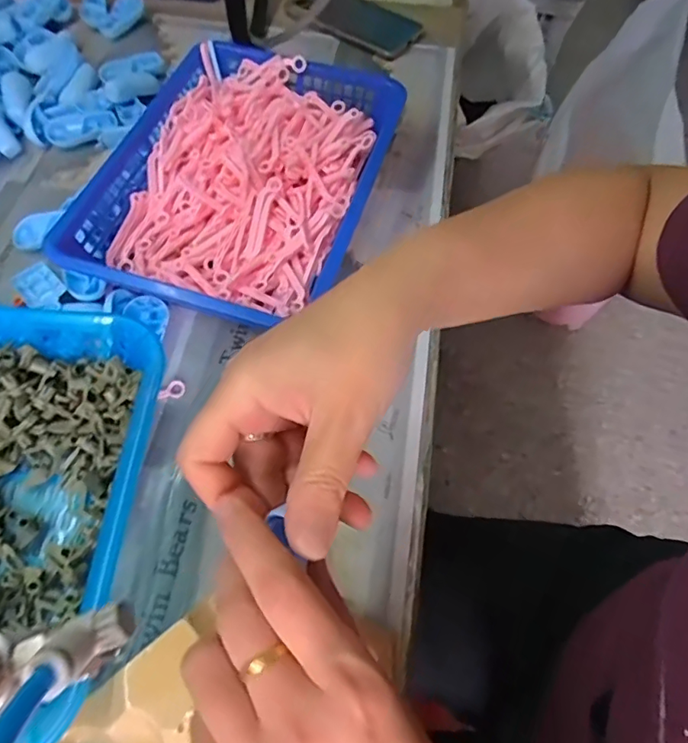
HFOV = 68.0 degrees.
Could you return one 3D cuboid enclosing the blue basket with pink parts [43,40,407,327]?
[{"bbox_3d":[-0.088,-0.167,0.445,0.219,0.059,0.290,18,63,7],"label":"blue basket with pink parts"}]

